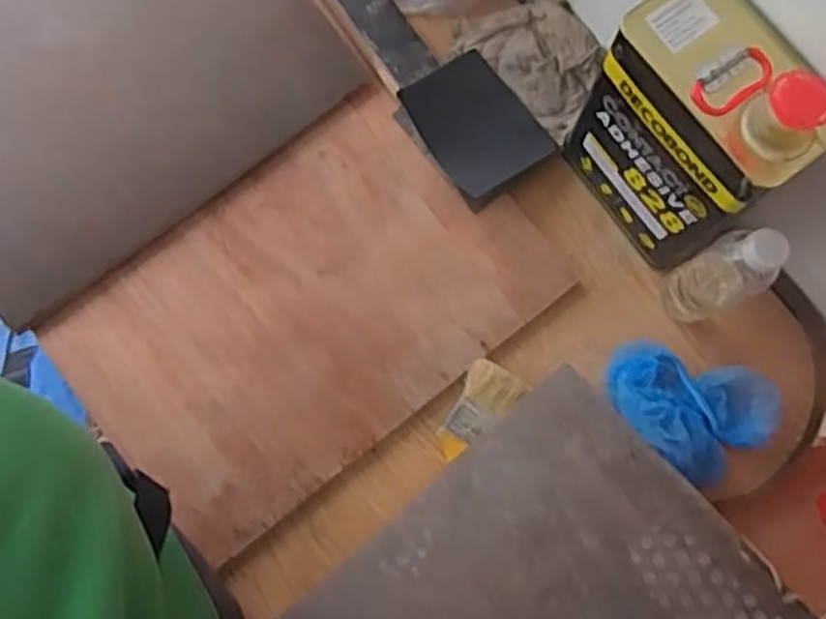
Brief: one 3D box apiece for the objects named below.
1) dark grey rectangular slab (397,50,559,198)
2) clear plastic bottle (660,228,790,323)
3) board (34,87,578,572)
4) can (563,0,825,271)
[{"bbox_3d":[0.061,-0.188,0.770,0.108,0.019,0.136,-32,80,-15],"label":"dark grey rectangular slab"},{"bbox_3d":[0.278,-0.035,0.673,0.054,0.171,0.053,-21,80,-4],"label":"clear plastic bottle"},{"bbox_3d":[-0.103,-0.001,0.756,0.443,0.016,0.290,-38,82,-7],"label":"board"},{"bbox_3d":[0.233,-0.148,0.652,0.093,0.253,0.174,-35,81,-7],"label":"can"}]

